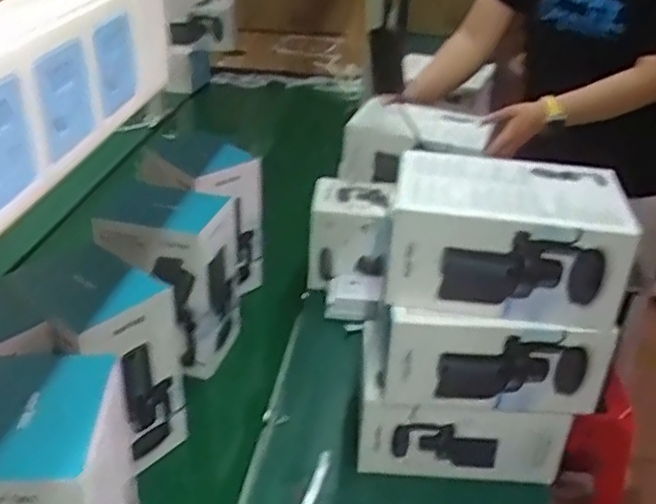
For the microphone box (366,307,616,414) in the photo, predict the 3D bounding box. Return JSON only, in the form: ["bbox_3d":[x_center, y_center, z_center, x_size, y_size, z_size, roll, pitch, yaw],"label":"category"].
[{"bbox_3d":[0.177,0.094,0.799,0.252,0.135,0.147,6,35,4],"label":"microphone box"}]

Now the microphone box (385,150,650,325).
[{"bbox_3d":[0.190,-0.018,0.738,0.235,0.117,0.149,10,36,9],"label":"microphone box"}]

